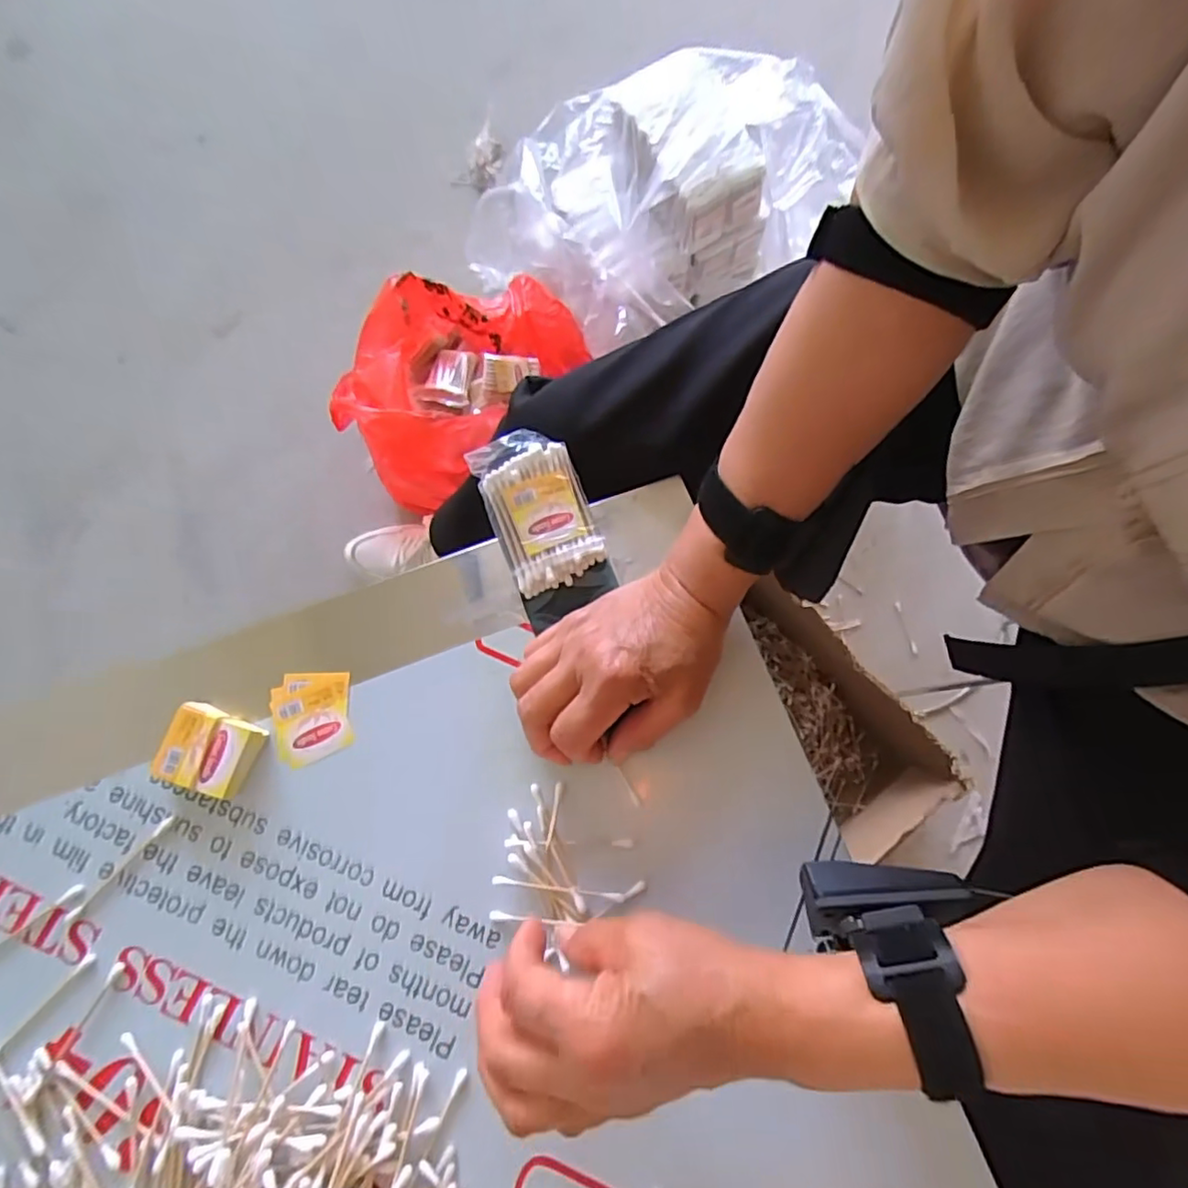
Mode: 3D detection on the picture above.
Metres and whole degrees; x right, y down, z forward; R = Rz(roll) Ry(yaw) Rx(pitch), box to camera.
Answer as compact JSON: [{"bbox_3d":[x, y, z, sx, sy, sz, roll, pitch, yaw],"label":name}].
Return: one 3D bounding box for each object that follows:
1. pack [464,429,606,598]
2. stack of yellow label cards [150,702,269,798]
[{"bbox_3d":[-0.035,-0.055,0.388,0.059,0.026,0.097,-23,78,-6],"label":"pack"},{"bbox_3d":[-0.218,0.089,0.356,0.046,0.020,0.043,16,77,4],"label":"stack of yellow label cards"}]

